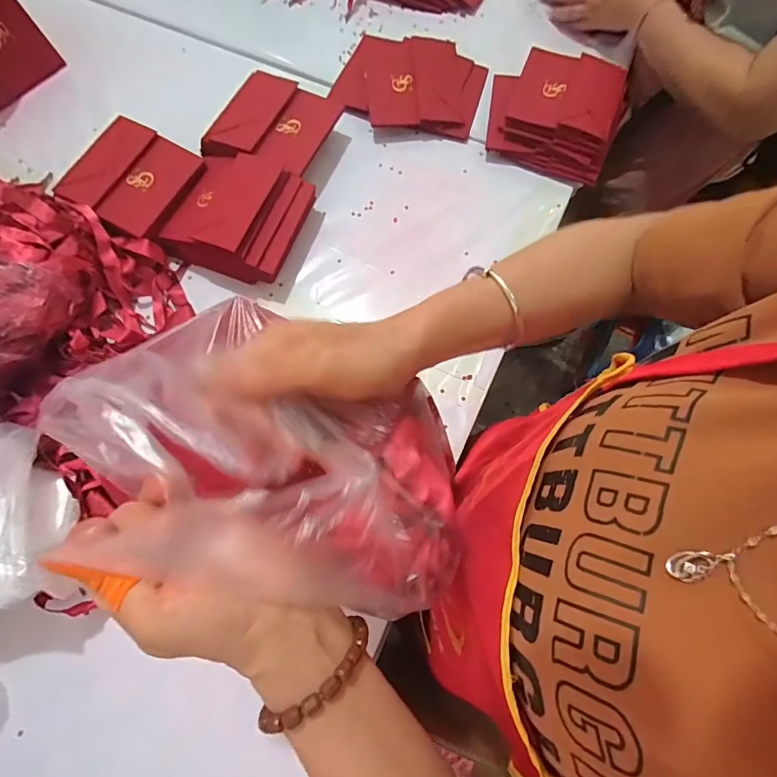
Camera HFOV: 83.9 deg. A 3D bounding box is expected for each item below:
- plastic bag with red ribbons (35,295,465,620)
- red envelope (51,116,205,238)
[{"bbox_3d":[-0.058,0.028,0.227,0.211,0.092,0.124,17,74,5],"label":"plastic bag with red ribbons"},{"bbox_3d":[-0.335,-0.278,0.566,0.131,0.015,0.136,27,78,2],"label":"red envelope"}]

